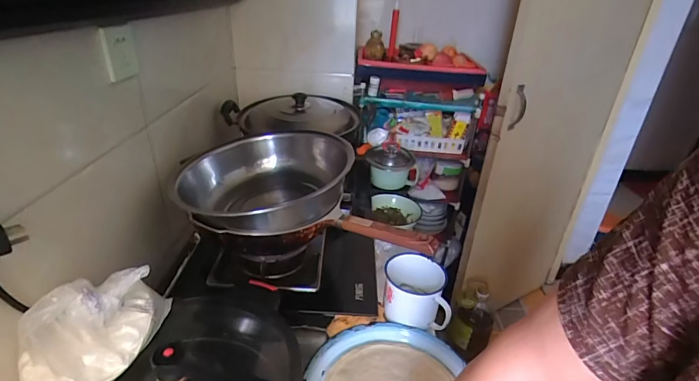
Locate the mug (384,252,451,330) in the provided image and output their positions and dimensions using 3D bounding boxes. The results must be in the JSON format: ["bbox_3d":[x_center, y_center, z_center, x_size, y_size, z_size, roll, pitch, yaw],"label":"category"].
[{"bbox_3d":[0.142,0.213,0.808,0.132,0.114,0.114,8,29,10],"label":"mug"}]

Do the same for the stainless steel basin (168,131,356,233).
[{"bbox_3d":[-0.168,-0.018,0.778,0.314,0.139,0.283,-6,29,-17],"label":"stainless steel basin"}]

